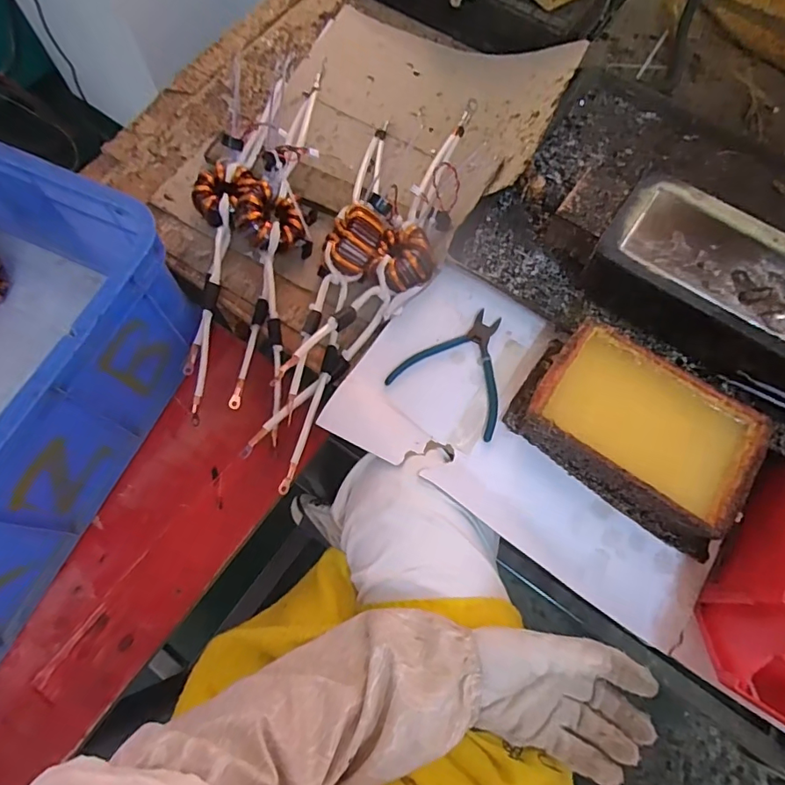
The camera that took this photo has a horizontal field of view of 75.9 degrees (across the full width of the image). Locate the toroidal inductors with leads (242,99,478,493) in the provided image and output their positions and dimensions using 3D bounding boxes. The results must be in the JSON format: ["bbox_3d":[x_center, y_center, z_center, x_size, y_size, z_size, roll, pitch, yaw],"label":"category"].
[{"bbox_3d":[-0.018,-0.157,0.579,0.128,0.060,0.542,16,69,6],"label":"toroidal inductors with leads"}]

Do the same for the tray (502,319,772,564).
[{"bbox_3d":[0.241,0.036,0.501,0.227,0.061,0.135,34,72,12],"label":"tray"}]

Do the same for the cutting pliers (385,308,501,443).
[{"bbox_3d":[0.082,-0.033,0.559,0.125,0.008,0.134,30,71,10],"label":"cutting pliers"}]

